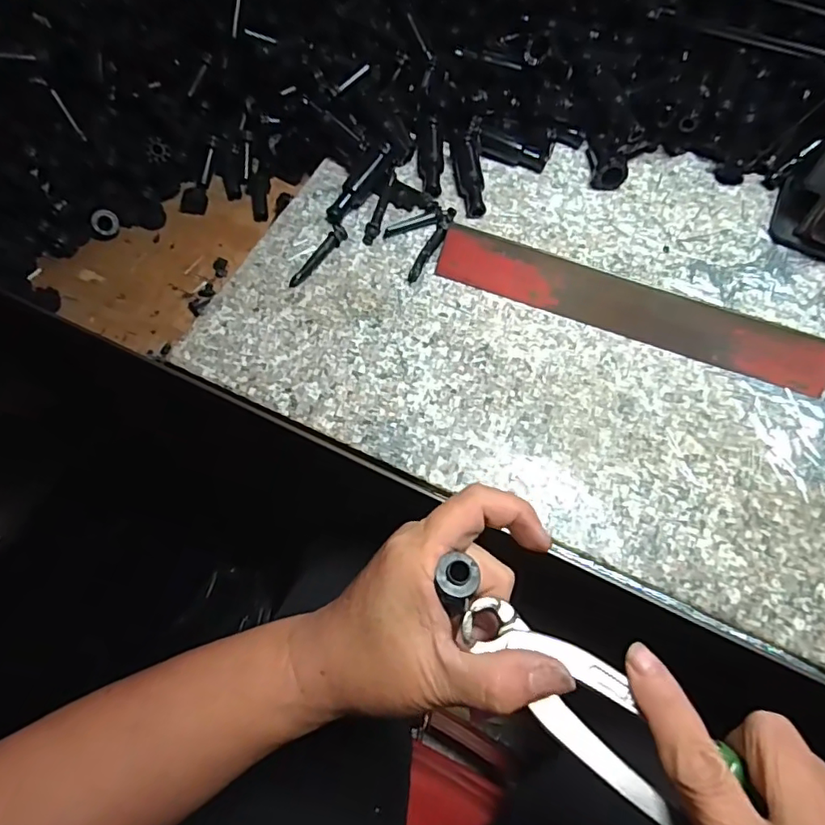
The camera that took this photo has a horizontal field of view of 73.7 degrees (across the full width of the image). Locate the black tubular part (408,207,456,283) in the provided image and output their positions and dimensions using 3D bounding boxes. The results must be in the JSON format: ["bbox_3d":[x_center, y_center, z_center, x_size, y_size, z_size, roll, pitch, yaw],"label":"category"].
[{"bbox_3d":[0.014,-0.119,0.389,0.009,0.008,0.066,25,66,10],"label":"black tubular part"}]

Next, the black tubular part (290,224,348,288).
[{"bbox_3d":[-0.065,-0.109,0.383,0.009,0.009,0.058,31,67,13],"label":"black tubular part"}]

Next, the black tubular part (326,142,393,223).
[{"bbox_3d":[-0.039,-0.168,0.403,0.015,0.016,0.069,35,84,14],"label":"black tubular part"}]

